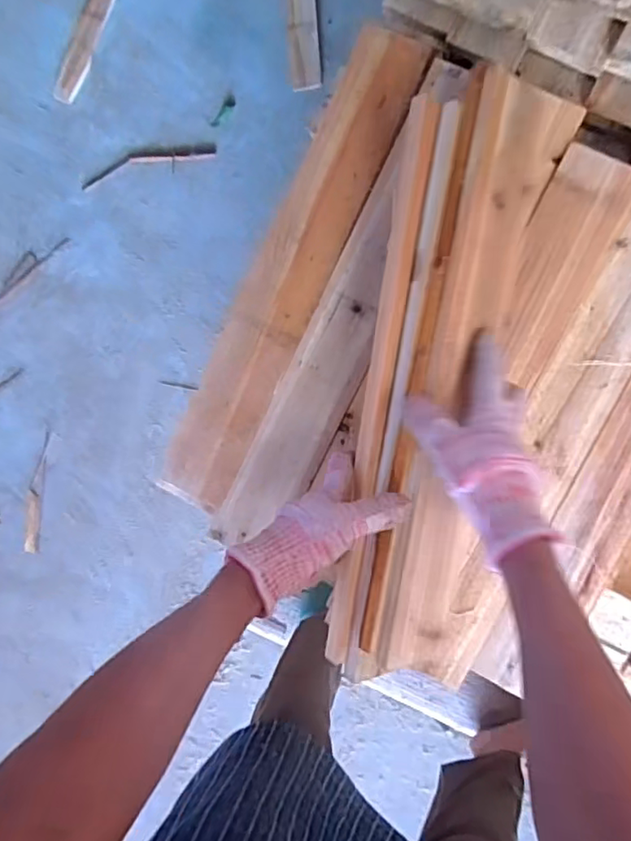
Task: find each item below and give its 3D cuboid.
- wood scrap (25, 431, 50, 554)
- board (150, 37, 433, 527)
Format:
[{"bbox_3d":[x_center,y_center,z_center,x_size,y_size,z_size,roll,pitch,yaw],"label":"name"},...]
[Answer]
[{"bbox_3d":[-0.839,0.219,1.700,0.048,0.016,0.363,9,93,9],"label":"wood scrap"},{"bbox_3d":[-0.027,-0.142,0.554,0.078,0.012,0.480,27,96,8],"label":"board"}]

